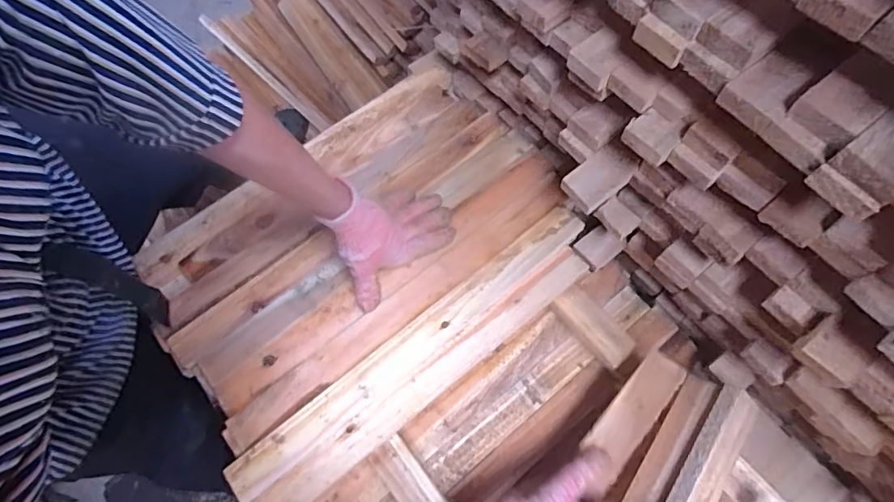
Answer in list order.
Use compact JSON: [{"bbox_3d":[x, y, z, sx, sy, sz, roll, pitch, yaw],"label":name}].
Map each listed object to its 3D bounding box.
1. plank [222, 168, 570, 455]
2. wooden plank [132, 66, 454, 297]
[{"bbox_3d":[-0.047,0.060,0.589,0.487,0.012,0.043,-38,69,-13],"label":"plank"},{"bbox_3d":[-0.187,-0.109,0.665,0.480,0.024,0.078,-39,70,-13],"label":"wooden plank"}]

